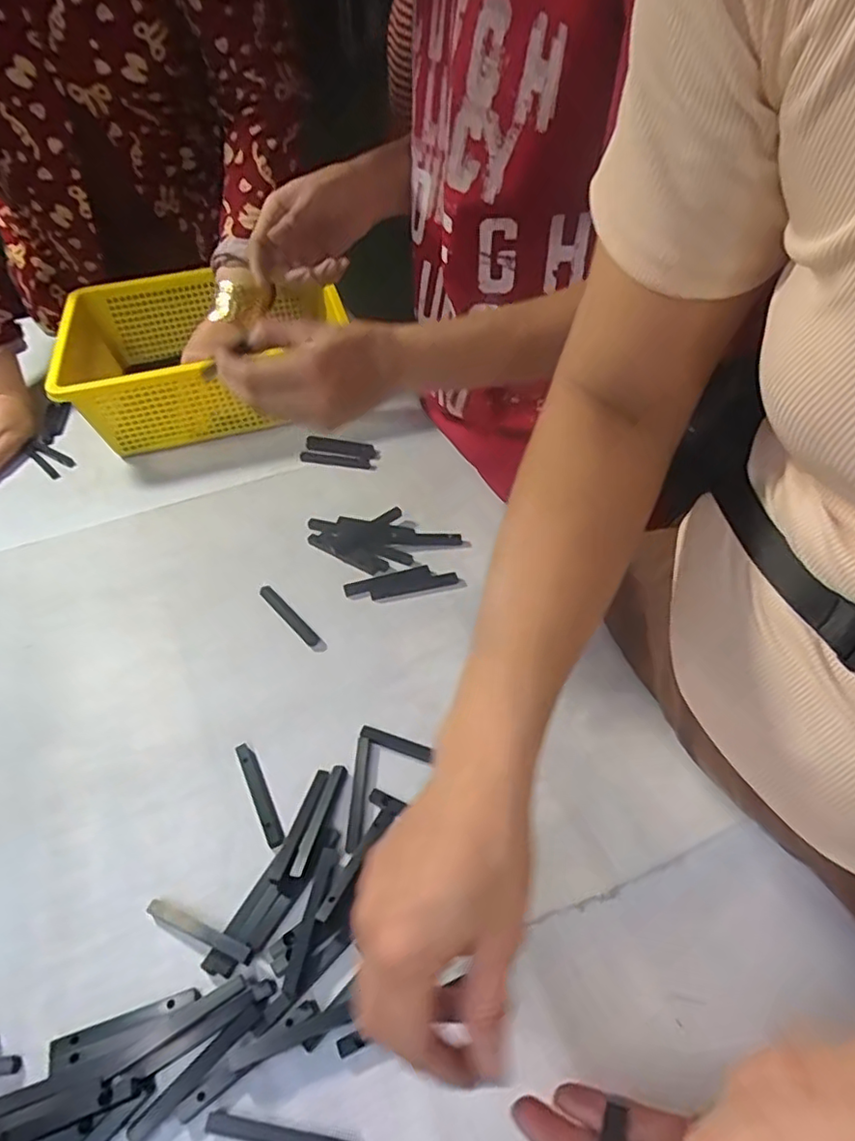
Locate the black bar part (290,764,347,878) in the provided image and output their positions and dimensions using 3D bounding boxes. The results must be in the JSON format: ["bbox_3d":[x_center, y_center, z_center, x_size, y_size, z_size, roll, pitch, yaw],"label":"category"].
[{"bbox_3d":[-0.071,0.161,0.400,0.010,0.009,0.075,11,50,13],"label":"black bar part"}]

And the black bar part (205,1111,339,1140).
[{"bbox_3d":[-0.072,0.280,0.304,0.076,0.008,0.008,5,49,9],"label":"black bar part"}]

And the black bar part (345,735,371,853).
[{"bbox_3d":[-0.047,0.149,0.417,0.009,0.006,0.077,0,49,4],"label":"black bar part"}]

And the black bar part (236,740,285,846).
[{"bbox_3d":[-0.114,0.150,0.417,0.011,0.004,0.075,-23,51,-16],"label":"black bar part"}]

